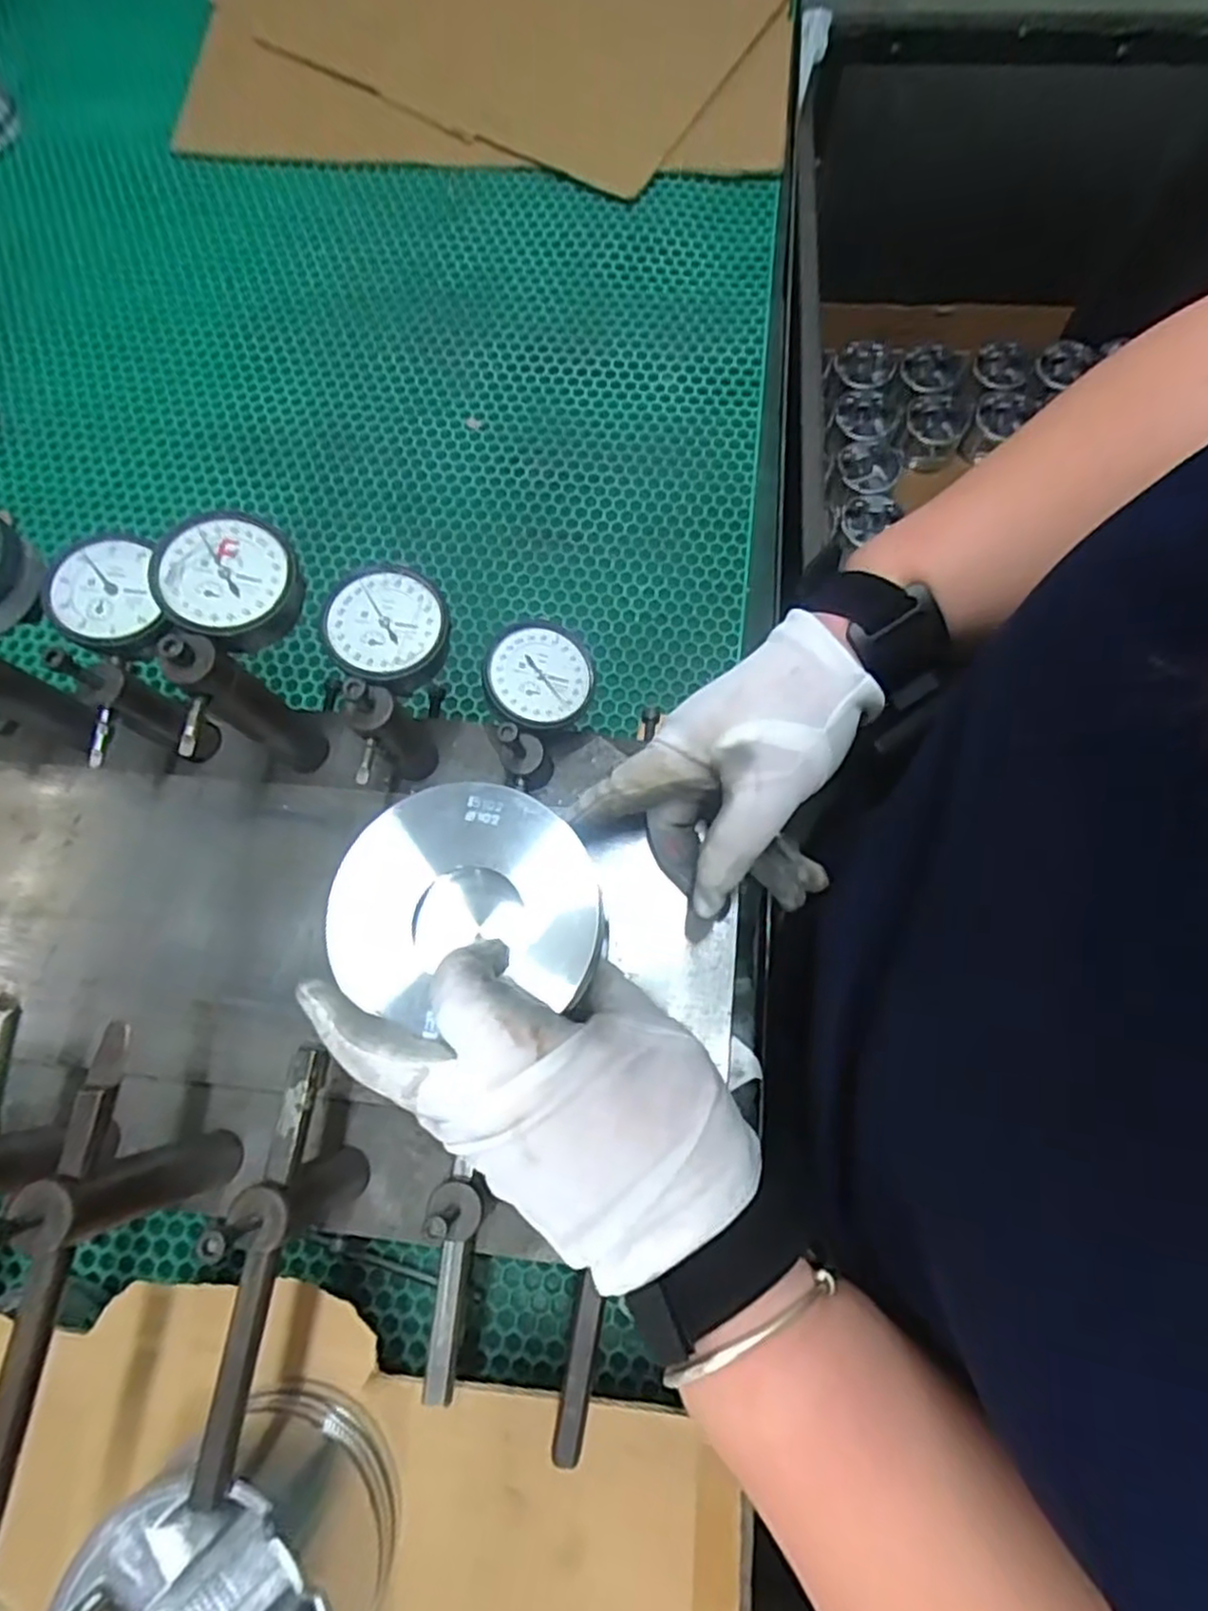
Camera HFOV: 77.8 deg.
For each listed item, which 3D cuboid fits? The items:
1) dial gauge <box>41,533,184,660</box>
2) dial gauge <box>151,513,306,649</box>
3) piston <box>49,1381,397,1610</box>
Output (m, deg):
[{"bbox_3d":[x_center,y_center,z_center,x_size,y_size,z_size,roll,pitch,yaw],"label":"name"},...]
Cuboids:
[{"bbox_3d":[-0.227,-0.095,0.344,0.048,0.020,0.053,-19,73,-4],"label":"dial gauge"},{"bbox_3d":[-0.155,-0.093,0.313,0.054,0.026,0.050,-1,73,2],"label":"dial gauge"},{"bbox_3d":[-0.139,0.297,0.282,0.099,0.075,0.105,35,77,12],"label":"piston"}]

